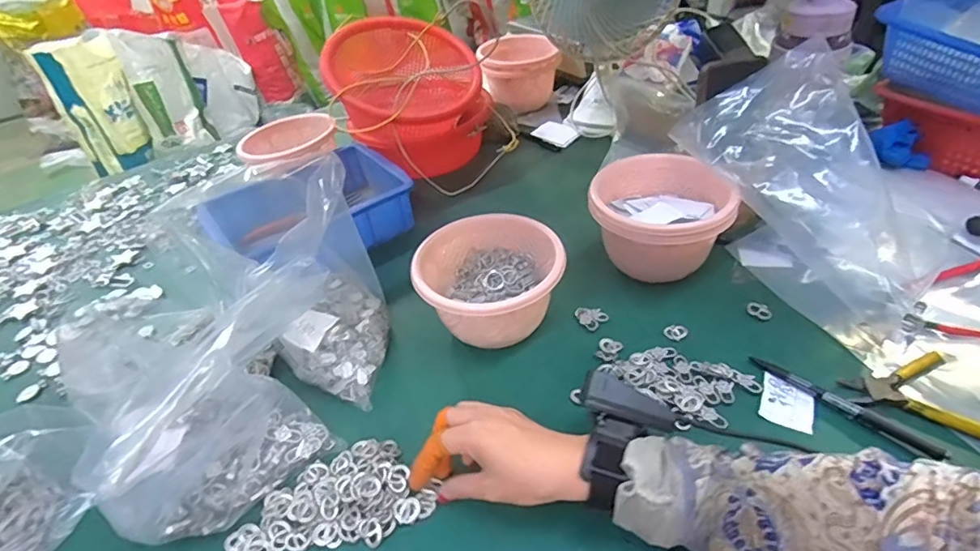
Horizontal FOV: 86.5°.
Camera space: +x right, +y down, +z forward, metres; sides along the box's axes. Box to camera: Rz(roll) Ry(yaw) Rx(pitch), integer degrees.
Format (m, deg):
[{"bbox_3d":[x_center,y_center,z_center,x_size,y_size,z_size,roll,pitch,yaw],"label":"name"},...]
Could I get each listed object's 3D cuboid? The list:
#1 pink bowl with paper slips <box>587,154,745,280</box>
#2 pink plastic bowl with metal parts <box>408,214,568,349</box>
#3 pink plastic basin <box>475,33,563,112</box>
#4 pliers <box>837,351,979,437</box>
[{"bbox_3d":[0.188,-0.058,0.591,0.144,0.095,0.148,-4,40,4],"label":"pink bowl with paper slips"},{"bbox_3d":[0.001,0.010,0.545,0.142,0.088,0.128,-9,40,-3],"label":"pink plastic bowl with metal parts"},{"bbox_3d":[0.049,-0.377,0.983,0.147,0.096,0.131,-17,40,-11],"label":"pink plastic basin"},{"bbox_3d":[0.387,0.101,0.440,0.150,0.014,0.072,15,44,24],"label":"pliers"}]

